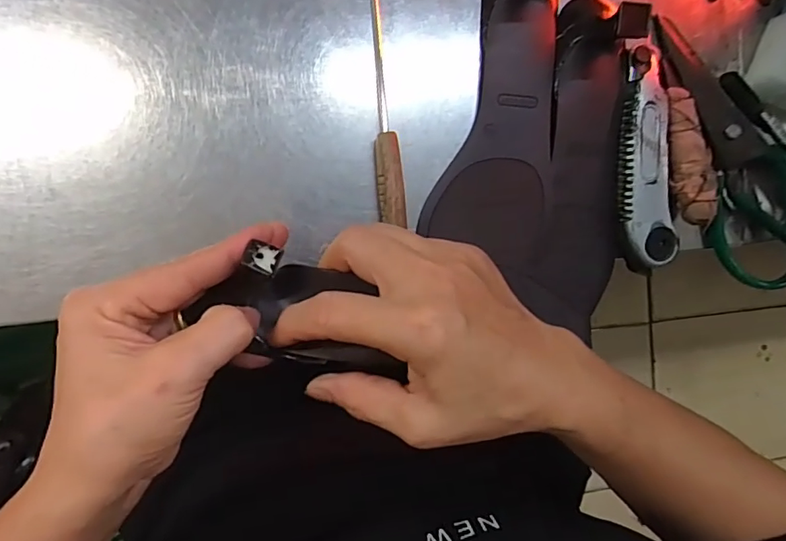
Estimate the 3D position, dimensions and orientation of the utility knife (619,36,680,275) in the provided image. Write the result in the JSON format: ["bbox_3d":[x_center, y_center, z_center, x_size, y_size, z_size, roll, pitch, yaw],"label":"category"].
[{"bbox_3d":[0.176,-0.078,0.357,0.037,0.013,0.152,-2,94,-9],"label":"utility knife"}]

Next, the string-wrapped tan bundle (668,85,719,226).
[{"bbox_3d":[0.205,-0.080,0.360,0.025,0.013,0.094,-10,88,-10],"label":"string-wrapped tan bundle"}]

